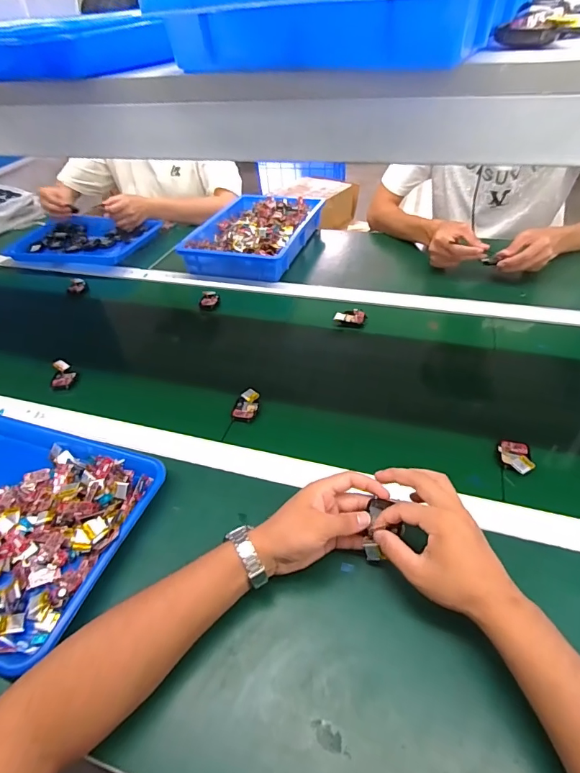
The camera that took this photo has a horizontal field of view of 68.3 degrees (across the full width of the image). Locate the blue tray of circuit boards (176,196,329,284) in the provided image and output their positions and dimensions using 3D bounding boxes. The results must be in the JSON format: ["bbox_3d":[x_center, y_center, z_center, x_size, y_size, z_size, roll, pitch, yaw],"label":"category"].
[{"bbox_3d":[-0.089,-0.371,1.040,0.252,0.058,0.358,13,46,19],"label":"blue tray of circuit boards"}]

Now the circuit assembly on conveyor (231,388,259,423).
[{"bbox_3d":[-0.066,0.027,0.646,0.036,0.013,0.058,8,45,15],"label":"circuit assembly on conveyor"}]

